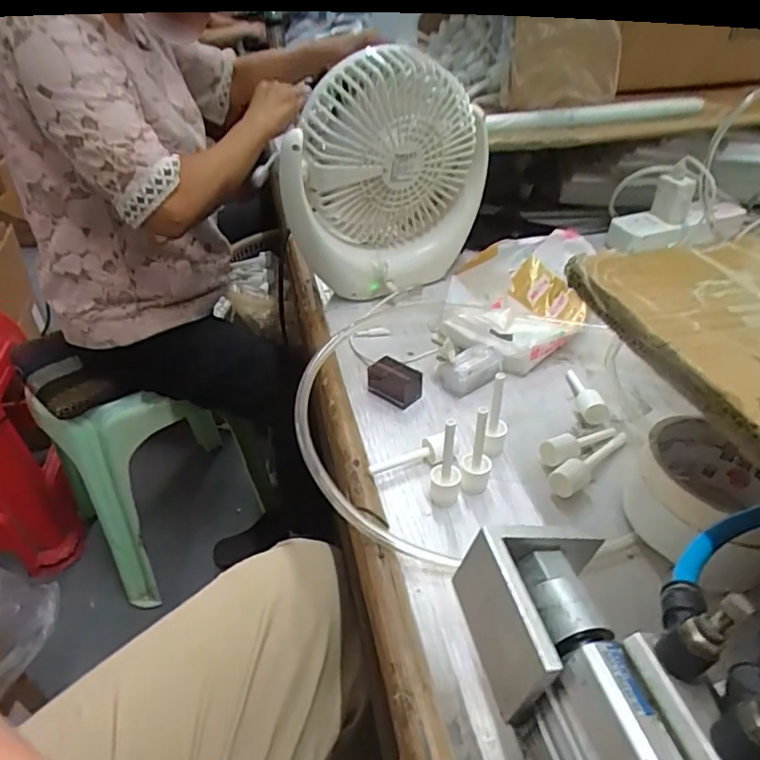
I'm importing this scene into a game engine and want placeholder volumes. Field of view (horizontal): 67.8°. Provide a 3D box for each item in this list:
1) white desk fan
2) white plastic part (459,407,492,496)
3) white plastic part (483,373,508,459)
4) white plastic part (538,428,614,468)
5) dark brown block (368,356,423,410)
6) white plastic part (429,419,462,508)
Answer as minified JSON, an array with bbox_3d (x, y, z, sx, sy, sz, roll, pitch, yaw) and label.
[{"bbox_3d":[-0.002,-0.201,0.554,0.190,0.202,0.132,-13,38,-14],"label":"white desk fan"},{"bbox_3d":[0.060,0.046,0.352,0.019,0.061,0.018,5,38,10],"label":"white plastic part"},{"bbox_3d":[0.079,0.024,0.377,0.013,0.062,0.016,8,38,14],"label":"white plastic part"},{"bbox_3d":[0.137,0.046,0.388,0.069,0.015,0.021,-10,35,-33],"label":"white plastic part"},{"bbox_3d":[0.012,0.001,0.447,0.026,0.022,0.040,-32,46,-33],"label":"dark brown block"},{"bbox_3d":[0.041,0.050,0.347,0.019,0.063,0.017,2,37,6],"label":"white plastic part"}]

